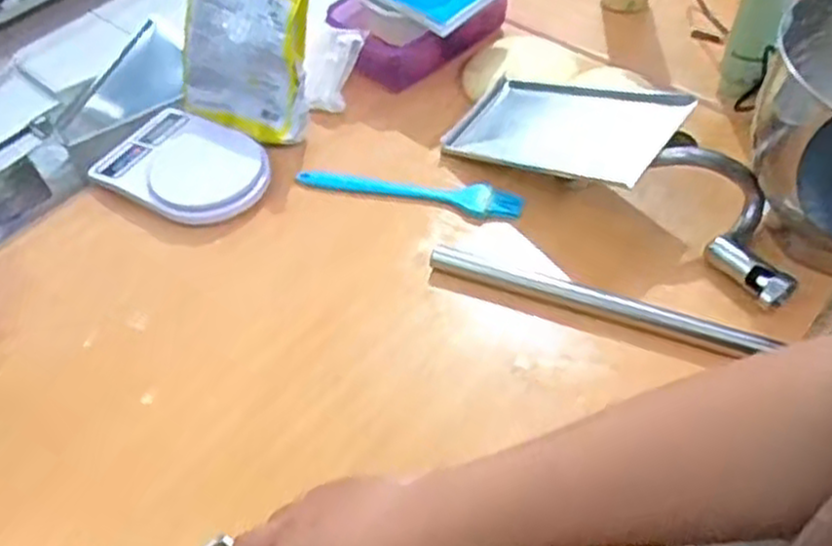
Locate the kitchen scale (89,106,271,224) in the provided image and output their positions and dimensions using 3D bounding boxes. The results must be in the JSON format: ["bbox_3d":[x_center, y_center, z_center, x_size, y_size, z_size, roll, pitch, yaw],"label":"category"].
[{"bbox_3d":[-0.262,-0.122,0.867,0.199,0.038,0.139,30,57,24],"label":"kitchen scale"}]

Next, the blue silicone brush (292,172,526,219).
[{"bbox_3d":[-0.006,-0.093,0.839,0.246,0.021,0.036,11,51,11],"label":"blue silicone brush"}]

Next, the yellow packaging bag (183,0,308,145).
[{"bbox_3d":[-0.194,-0.260,0.865,0.162,0.202,0.032,20,31,15],"label":"yellow packaging bag"}]

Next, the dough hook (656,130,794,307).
[{"bbox_3d":[0.304,-0.049,0.735,0.070,0.089,0.160,-29,55,-20],"label":"dough hook"}]

